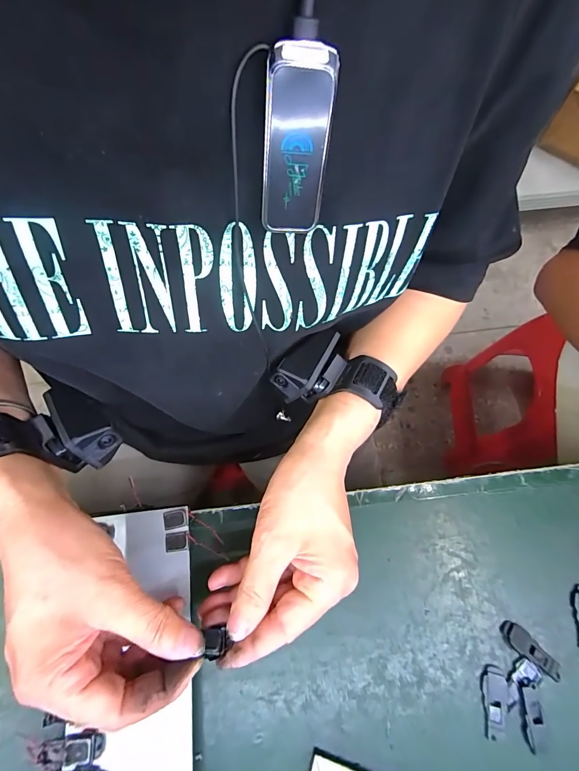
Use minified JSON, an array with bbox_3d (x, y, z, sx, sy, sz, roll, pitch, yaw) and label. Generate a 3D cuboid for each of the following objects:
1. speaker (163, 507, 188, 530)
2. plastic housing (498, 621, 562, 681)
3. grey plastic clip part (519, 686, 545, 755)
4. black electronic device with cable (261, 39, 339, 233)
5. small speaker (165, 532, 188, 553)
[{"bbox_3d":[-0.087,0.101,0.275,0.017,0.004,0.014,-13,68,-5],"label":"speaker"},{"bbox_3d":[0.170,0.186,0.255,0.043,0.004,0.014,39,73,14],"label":"plastic housing"},{"bbox_3d":[0.163,0.222,0.240,0.013,0.004,0.036,3,68,1],"label":"grey plastic clip part"},{"bbox_3d":[0.002,-0.100,0.151,0.027,0.063,0.012,0,44,-7],"label":"black electronic device with cable"},{"bbox_3d":[-0.084,0.117,0.270,0.016,0.004,0.013,-7,68,-3],"label":"small speaker"}]

